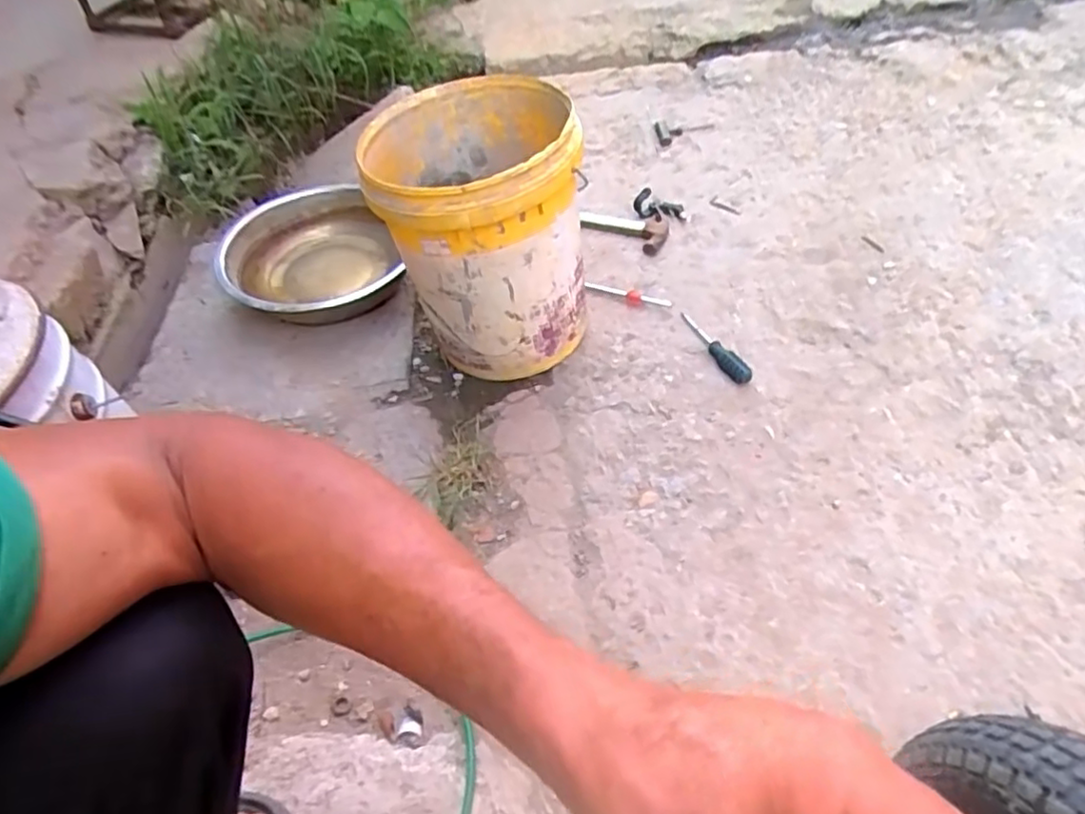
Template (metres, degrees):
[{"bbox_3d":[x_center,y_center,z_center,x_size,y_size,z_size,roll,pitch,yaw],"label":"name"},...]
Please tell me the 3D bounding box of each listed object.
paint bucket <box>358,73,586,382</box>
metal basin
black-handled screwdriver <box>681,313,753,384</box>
[{"bbox_3d":[-0.088,-0.259,1.012,0.282,0.374,0.304,-3,48,4],"label":"paint bucket"},{"bbox_3d":[-0.440,-0.272,1.239,0.303,0.116,0.374,-21,50,-12],"label":"metal basin"},{"bbox_3d":[0.286,-0.103,1.068,0.025,0.025,0.180,-21,49,-11],"label":"black-handled screwdriver"}]

